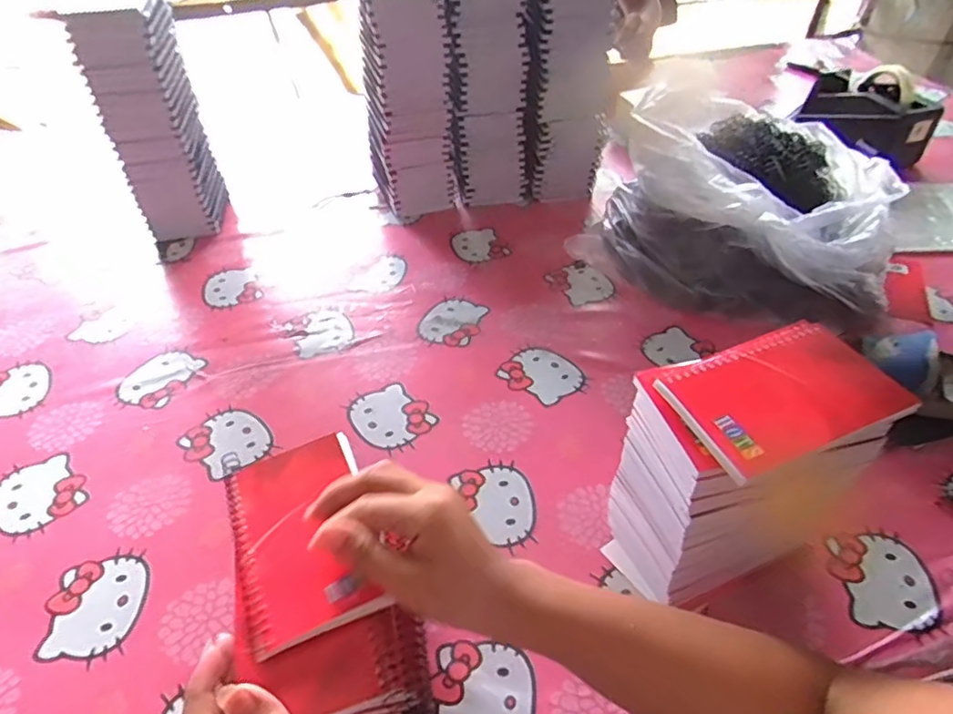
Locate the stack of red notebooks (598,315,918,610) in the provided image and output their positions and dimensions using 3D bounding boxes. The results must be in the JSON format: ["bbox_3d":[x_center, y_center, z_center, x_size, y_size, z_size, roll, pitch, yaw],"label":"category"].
[{"bbox_3d":[0.178,0.082,0.422,0.137,0.184,0.092,-17,46,-16],"label":"stack of red notebooks"}]

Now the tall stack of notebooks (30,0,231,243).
[{"bbox_3d":[-0.409,-0.291,0.759,0.103,0.280,0.104,-10,44,-9],"label":"tall stack of notebooks"}]

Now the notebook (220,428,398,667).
[{"bbox_3d":[-0.109,0.109,0.371,0.082,0.013,0.128,-17,46,-16],"label":"notebook"}]

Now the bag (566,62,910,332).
[{"bbox_3d":[0.306,-0.181,0.701,0.325,0.179,0.295,16,46,17],"label":"bag"}]

